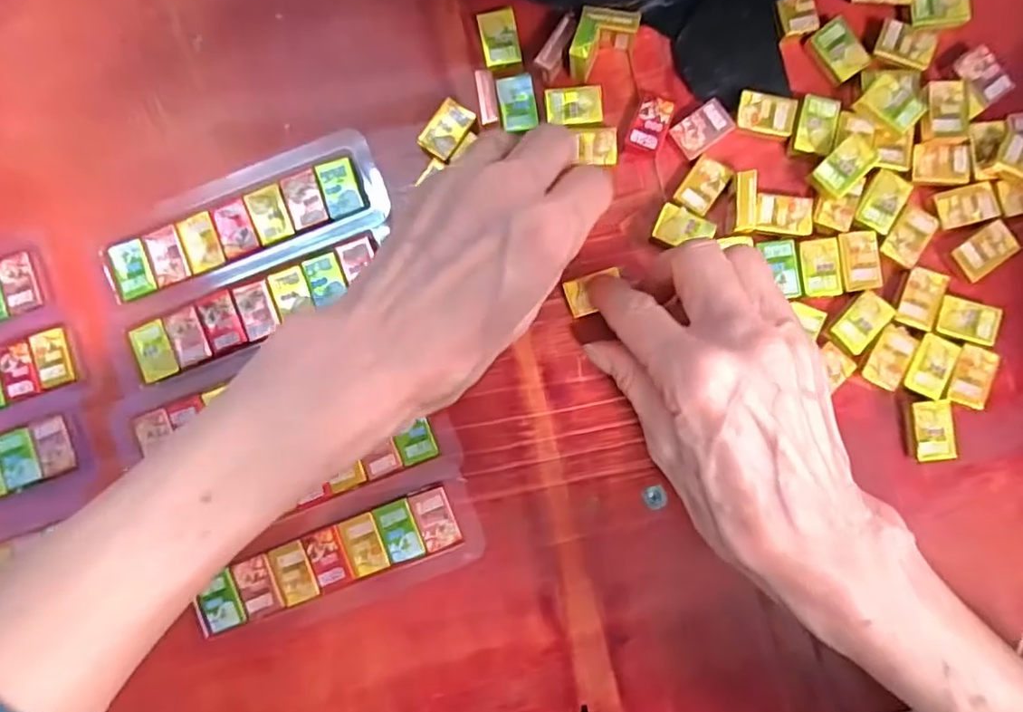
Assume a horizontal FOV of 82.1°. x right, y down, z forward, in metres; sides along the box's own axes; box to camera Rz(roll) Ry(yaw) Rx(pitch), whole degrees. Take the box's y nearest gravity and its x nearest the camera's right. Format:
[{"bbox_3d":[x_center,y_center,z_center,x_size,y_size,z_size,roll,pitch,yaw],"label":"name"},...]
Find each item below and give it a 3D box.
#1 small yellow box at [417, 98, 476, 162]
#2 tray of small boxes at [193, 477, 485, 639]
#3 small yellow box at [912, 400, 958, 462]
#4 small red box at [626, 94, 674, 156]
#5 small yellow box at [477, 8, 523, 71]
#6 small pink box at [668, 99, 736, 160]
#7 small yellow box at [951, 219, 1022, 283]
[{"bbox_3d":[-0.029,-0.102,0.264,0.016,0.004,0.025,34,91,-1],"label":"small yellow box"},{"bbox_3d":[-0.077,0.089,0.262,0.125,0.009,0.042,-18,87,1],"label":"tray of small boxes"},{"bbox_3d":[0.182,0.032,0.254,0.016,0.006,0.025,-6,88,2],"label":"small yellow box"},{"bbox_3d":[0.062,-0.104,0.263,0.015,0.009,0.024,21,89,3],"label":"small red box"},{"bbox_3d":[-0.005,-0.143,0.265,0.017,0.004,0.025,-11,91,8],"label":"small yellow box"},{"bbox_3d":[0.085,-0.101,0.262,0.026,0.008,0.017,-36,87,1],"label":"small pink box"},{"bbox_3d":[0.205,-0.045,0.255,0.026,0.005,0.016,-35,87,1],"label":"small yellow box"}]

